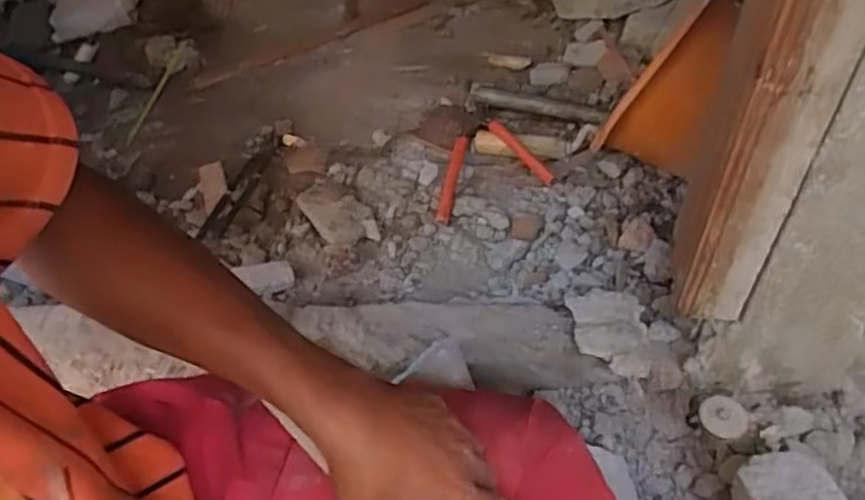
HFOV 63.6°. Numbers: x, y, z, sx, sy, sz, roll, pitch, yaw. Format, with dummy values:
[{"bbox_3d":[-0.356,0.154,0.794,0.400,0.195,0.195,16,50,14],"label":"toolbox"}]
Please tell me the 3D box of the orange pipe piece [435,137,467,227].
[{"bbox_3d":[0.024,-0.090,0.921,0.020,0.022,0.147,6,51,11],"label":"orange pipe piece"}]

